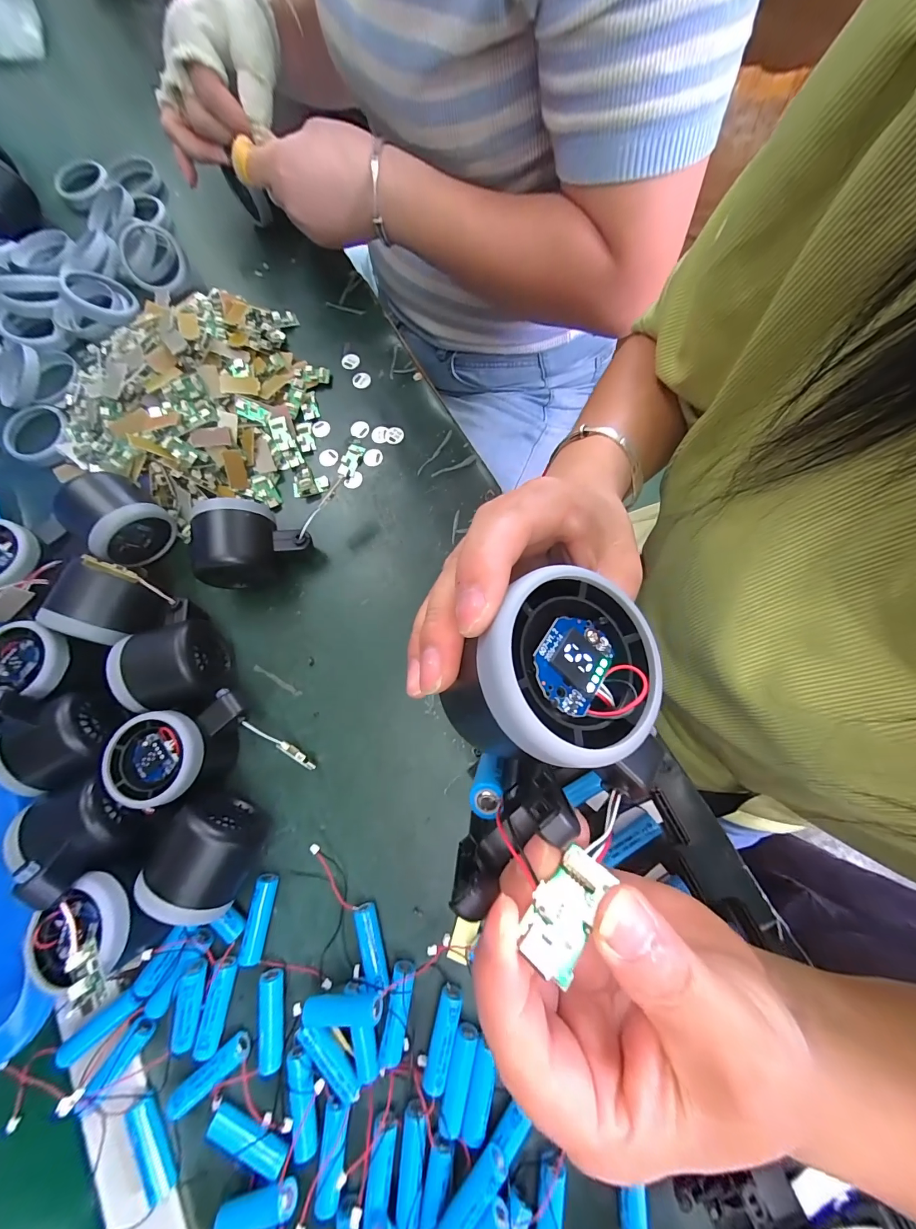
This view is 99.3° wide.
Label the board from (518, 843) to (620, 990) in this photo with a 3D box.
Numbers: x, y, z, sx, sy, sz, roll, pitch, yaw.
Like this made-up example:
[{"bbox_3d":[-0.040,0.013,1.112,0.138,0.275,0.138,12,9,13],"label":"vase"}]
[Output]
[{"bbox_3d":[0.028,0.075,0.099,0.013,0.004,0.029,46,54,10],"label":"board"}]

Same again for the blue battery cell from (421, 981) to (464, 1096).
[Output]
[{"bbox_3d":[-0.009,0.264,0.242,0.013,0.015,0.053,13,77,5],"label":"blue battery cell"}]

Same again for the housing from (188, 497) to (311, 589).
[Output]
[{"bbox_3d":[-0.158,-0.055,0.300,0.078,0.052,0.056,-21,77,-3],"label":"housing"}]

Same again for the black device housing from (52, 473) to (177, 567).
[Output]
[{"bbox_3d":[-0.269,-0.075,0.308,0.058,0.052,0.056,34,80,9],"label":"black device housing"}]

